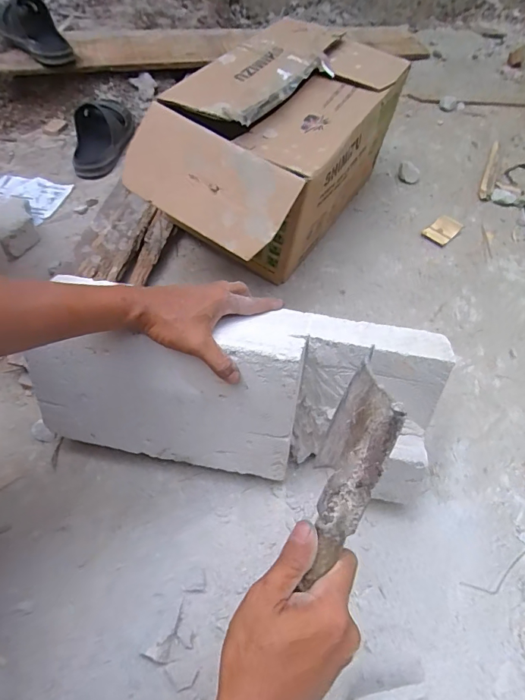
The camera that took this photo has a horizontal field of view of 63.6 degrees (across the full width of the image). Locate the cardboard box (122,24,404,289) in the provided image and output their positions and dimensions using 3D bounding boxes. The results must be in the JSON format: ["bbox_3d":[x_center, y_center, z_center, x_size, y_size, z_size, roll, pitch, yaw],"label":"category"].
[{"bbox_3d":[0.025,-0.352,0.765,0.270,0.234,0.501,28,59,18],"label":"cardboard box"}]

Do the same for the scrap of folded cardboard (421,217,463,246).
[{"bbox_3d":[0.371,-0.248,0.876,0.060,0.022,0.054,-36,63,-23],"label":"scrap of folded cardboard"}]

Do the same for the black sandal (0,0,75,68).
[{"bbox_3d":[-0.562,-0.777,1.036,0.121,0.092,0.200,-32,61,-21],"label":"black sandal"}]

